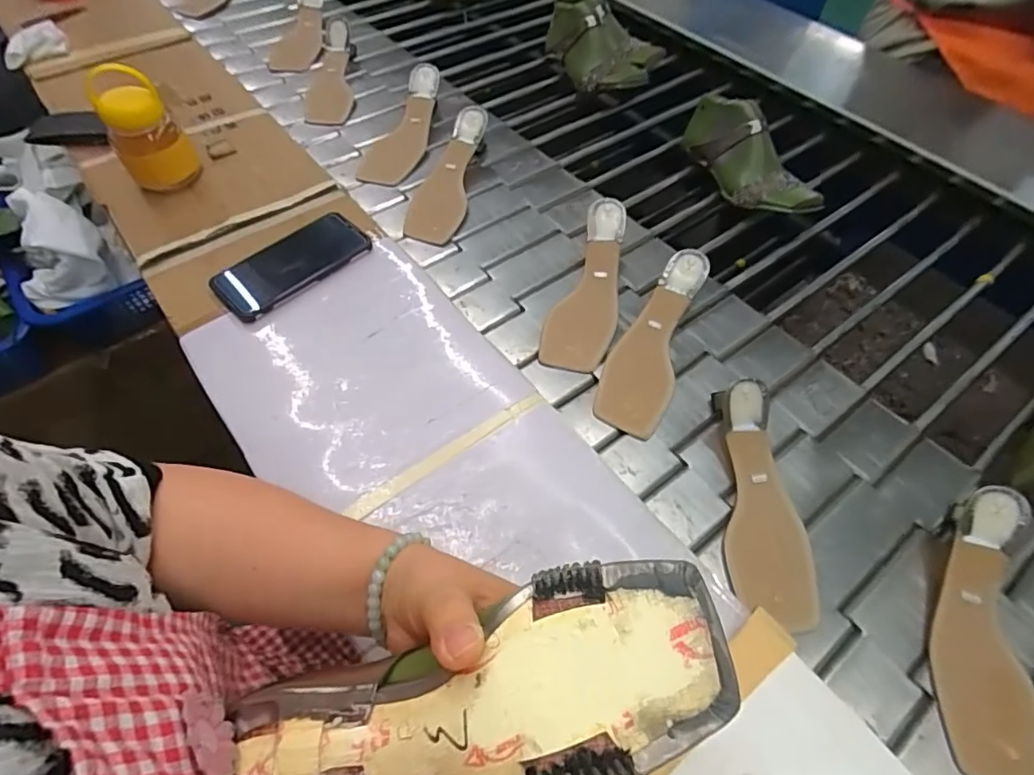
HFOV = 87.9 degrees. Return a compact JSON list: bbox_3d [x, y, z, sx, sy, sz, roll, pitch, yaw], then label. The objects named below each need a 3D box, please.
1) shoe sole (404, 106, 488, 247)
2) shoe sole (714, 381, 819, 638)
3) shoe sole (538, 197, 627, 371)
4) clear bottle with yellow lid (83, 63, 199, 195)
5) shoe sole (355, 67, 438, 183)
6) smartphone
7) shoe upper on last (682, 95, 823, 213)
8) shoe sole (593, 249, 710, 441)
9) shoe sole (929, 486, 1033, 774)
[{"bbox_3d":[-0.092,-0.284,0.722,0.075,0.025,0.218,15,75,6],"label":"shoe sole"},{"bbox_3d":[0.220,0.095,0.479,0.065,0.062,0.214,0,54,-5],"label":"shoe sole"},{"bbox_3d":[0.086,-0.119,0.623,0.072,0.021,0.226,14,72,6],"label":"shoe sole"},{"bbox_3d":[-0.429,-0.292,0.620,0.070,0.115,0.084,-32,62,-25],"label":"clear bottle with yellow lid"},{"bbox_3d":[-0.166,-0.379,0.789,0.079,0.030,0.225,17,75,8],"label":"shoe sole"},{"bbox_3d":[-0.242,-0.134,0.587,0.075,0.017,0.167,39,60,22],"label":"smartphone"},{"bbox_3d":[0.313,-0.312,0.730,0.063,0.096,0.231,-26,60,-22],"label":"shoe upper on last"},{"bbox_3d":[0.149,-0.051,0.582,0.070,0.024,0.224,22,72,11],"label":"shoe sole"},{"bbox_3d":[0.373,0.186,0.427,0.067,0.057,0.224,15,56,7],"label":"shoe sole"}]

